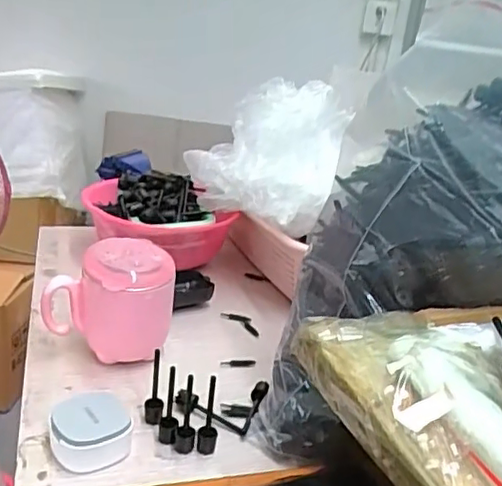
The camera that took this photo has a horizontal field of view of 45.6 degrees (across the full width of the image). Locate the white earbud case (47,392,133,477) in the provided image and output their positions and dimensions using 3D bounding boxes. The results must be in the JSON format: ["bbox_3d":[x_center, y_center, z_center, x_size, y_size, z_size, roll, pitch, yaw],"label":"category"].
[{"bbox_3d":[-0.115,0.135,0.429,0.054,0.032,0.055,0,22,-16],"label":"white earbud case"}]

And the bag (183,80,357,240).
[{"bbox_3d":[0.026,-0.102,0.663,0.186,0.160,0.081,19,-2,24],"label":"bag"}]

